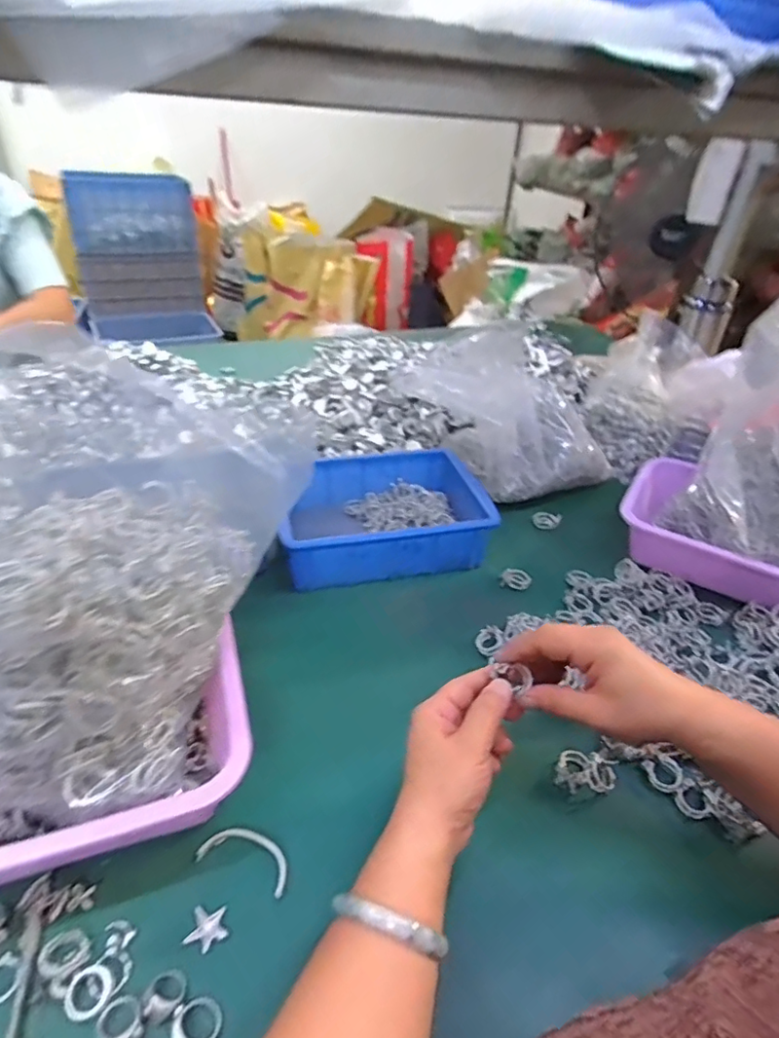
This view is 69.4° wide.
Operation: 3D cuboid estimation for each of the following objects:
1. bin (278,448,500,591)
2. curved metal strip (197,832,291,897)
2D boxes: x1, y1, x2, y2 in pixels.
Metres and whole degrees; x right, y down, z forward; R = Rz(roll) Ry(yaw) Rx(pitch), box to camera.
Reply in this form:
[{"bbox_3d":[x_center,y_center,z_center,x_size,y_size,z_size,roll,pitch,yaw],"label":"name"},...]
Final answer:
[{"bbox_3d":[-0.012,-0.006,0.684,0.243,0.069,0.171,-4,36,-13],"label":"bin"},{"bbox_3d":[-0.097,0.232,0.388,0.066,0.004,0.028,16,36,16],"label":"curved metal strip"}]

